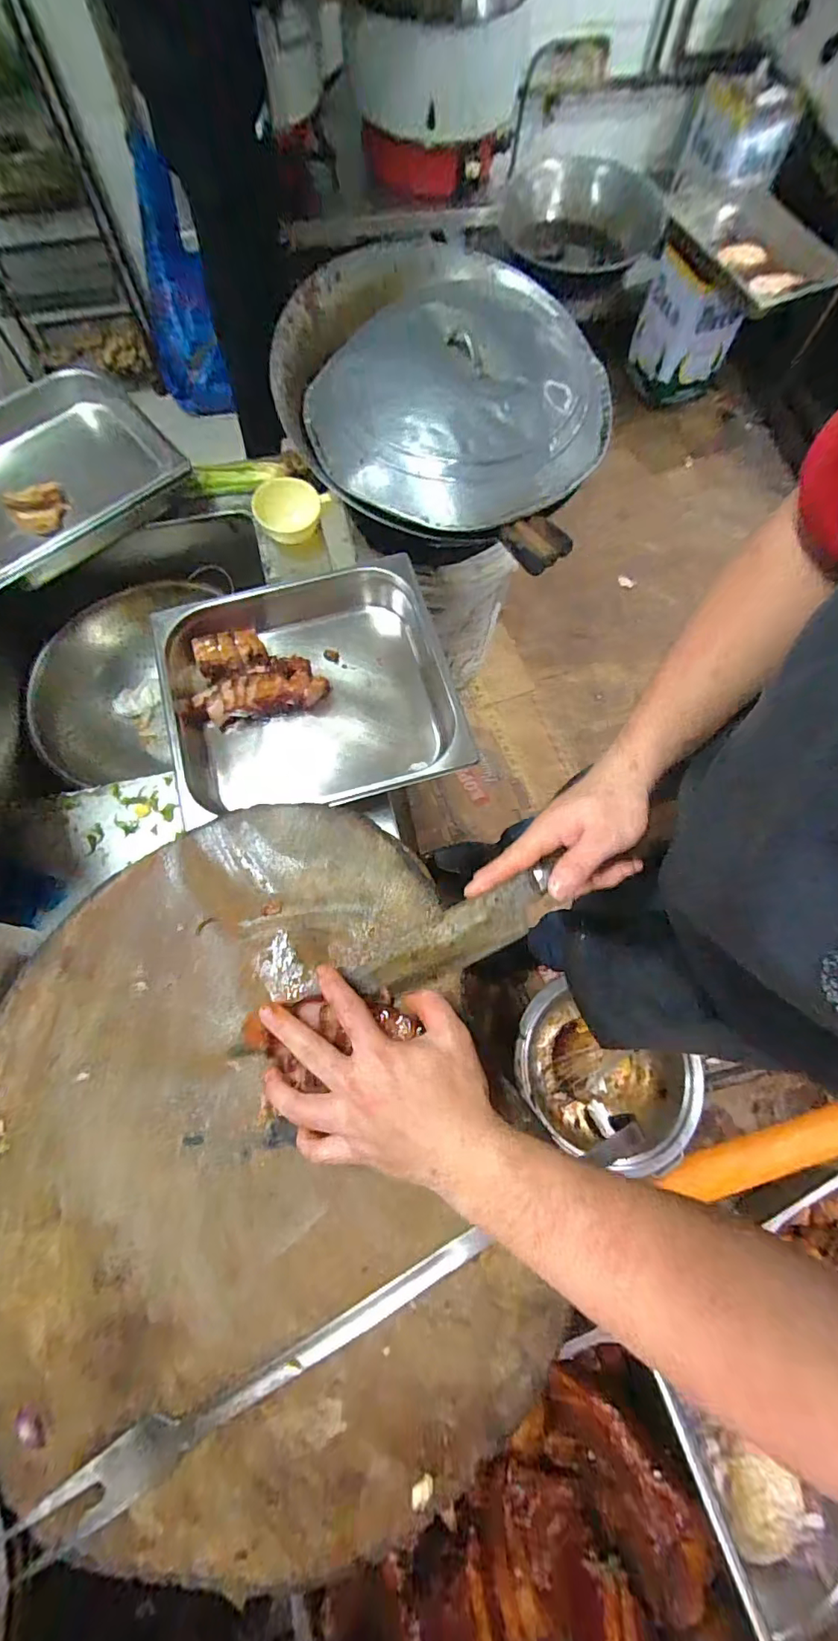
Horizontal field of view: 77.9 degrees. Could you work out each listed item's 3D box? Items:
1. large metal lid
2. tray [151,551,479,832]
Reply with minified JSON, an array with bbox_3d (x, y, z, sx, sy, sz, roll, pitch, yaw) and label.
[{"bbox_3d":[0.073,-0.696,0.830,0.456,0.091,0.471,1,73,-2],"label":"large metal lid"},{"bbox_3d":[-0.143,-0.172,0.674,0.355,0.091,0.296,-17,74,-7],"label":"tray"}]

